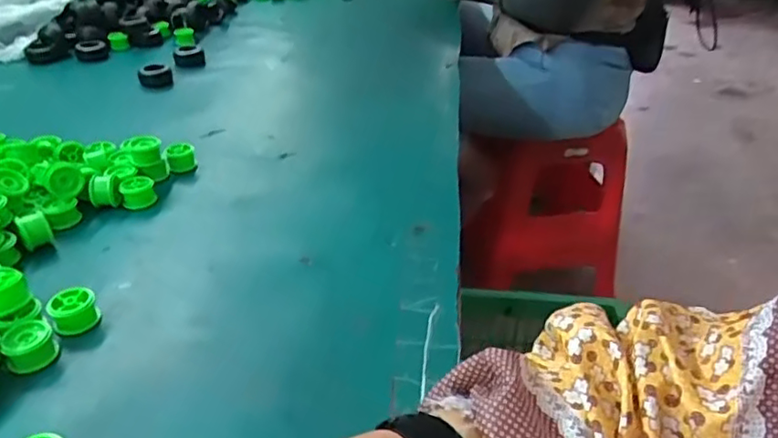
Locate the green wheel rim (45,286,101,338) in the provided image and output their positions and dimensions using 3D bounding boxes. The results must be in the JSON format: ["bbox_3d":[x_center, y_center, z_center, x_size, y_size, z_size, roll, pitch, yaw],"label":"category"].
[{"bbox_3d":[-0.245,0.073,0.472,0.033,0.031,0.026,-19,38,-28],"label":"green wheel rim"}]

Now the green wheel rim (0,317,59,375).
[{"bbox_3d":[-0.261,0.093,0.438,0.032,0.030,0.029,-23,40,-32],"label":"green wheel rim"}]

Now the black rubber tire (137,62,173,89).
[{"bbox_3d":[-0.356,-0.218,0.921,0.047,0.020,0.054,-15,36,-22],"label":"black rubber tire"}]

